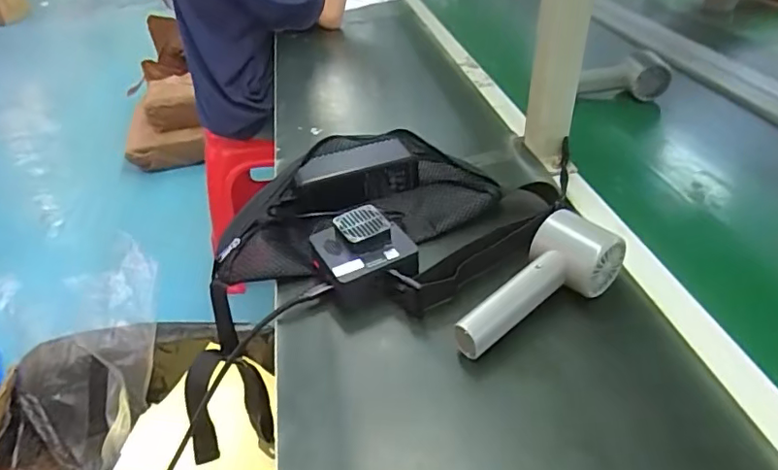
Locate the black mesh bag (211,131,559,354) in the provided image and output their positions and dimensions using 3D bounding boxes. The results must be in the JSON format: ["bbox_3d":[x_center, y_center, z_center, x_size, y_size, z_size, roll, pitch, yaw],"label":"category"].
[{"bbox_3d":[-0.015,-0.018,0.519,0.324,0.071,0.208,-20,38,-16],"label":"black mesh bag"}]

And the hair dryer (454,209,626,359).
[{"bbox_3d":[0.116,0.040,0.429,0.155,0.054,0.057,-30,41,-28],"label":"hair dryer"}]

